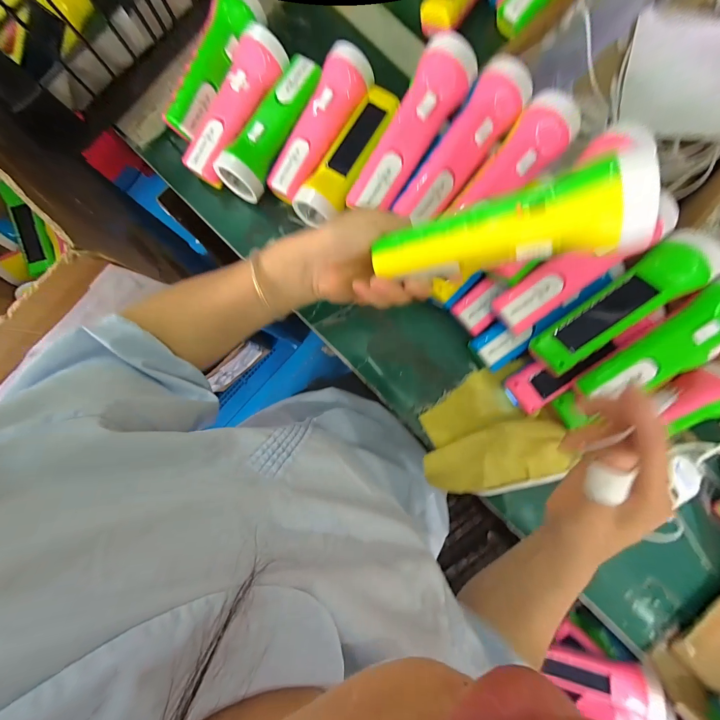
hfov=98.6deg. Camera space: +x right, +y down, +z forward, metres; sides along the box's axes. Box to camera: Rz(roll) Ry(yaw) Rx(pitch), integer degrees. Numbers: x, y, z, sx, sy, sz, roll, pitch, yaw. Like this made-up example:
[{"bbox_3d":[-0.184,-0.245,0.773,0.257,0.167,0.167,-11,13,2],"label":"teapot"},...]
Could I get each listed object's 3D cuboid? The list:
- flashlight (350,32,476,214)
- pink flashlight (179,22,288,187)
[{"bbox_3d":[0.049,-0.214,0.303,0.049,0.060,0.161,31,87,1],"label":"flashlight"},{"bbox_3d":[-0.140,-0.280,0.350,0.057,0.047,0.164,30,87,1],"label":"pink flashlight"}]

